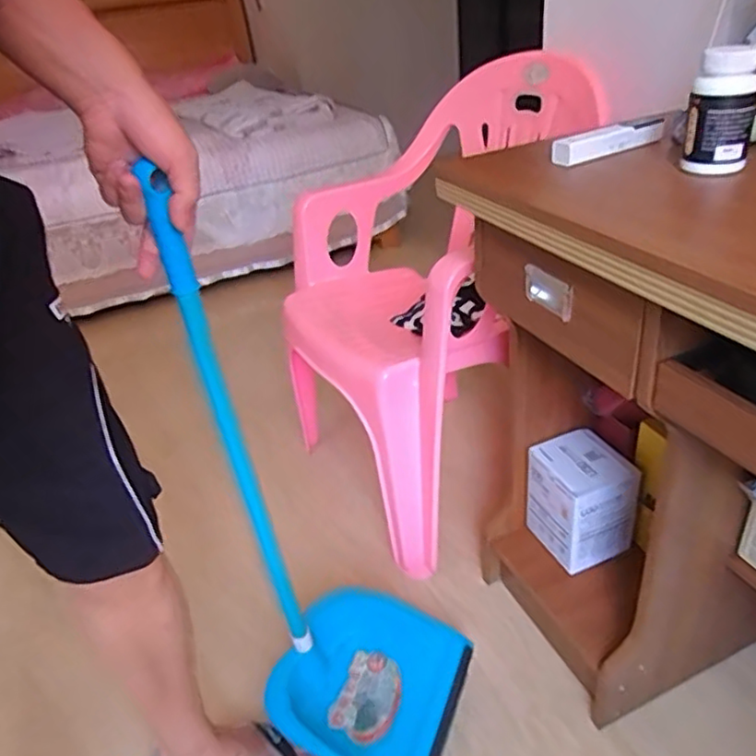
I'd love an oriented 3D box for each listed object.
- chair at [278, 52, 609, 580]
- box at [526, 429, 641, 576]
[{"bbox_3d":[0.095,-0.177,1.258,0.546,0.717,0.545,-26,39,-27],"label":"chair"},{"bbox_3d":[0.319,0.193,1.016,0.123,0.167,0.141,-21,35,-21],"label":"box"}]

